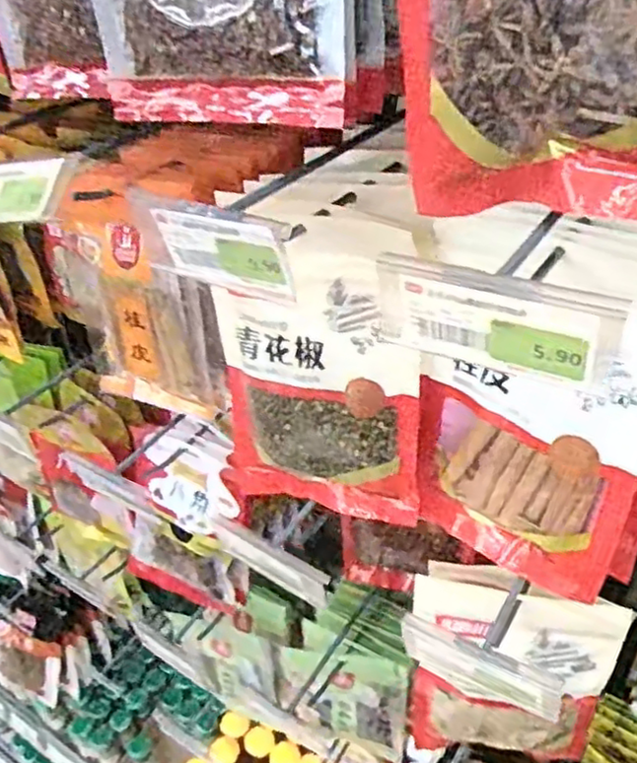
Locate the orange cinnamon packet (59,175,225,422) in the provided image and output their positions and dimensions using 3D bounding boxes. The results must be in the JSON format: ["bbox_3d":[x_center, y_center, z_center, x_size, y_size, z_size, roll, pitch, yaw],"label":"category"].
[{"bbox_3d":[-0.129,-0.059,0.518,0.111,0.183,0.034,17,42,28],"label":"orange cinnamon packet"}]

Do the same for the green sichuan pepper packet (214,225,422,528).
[{"bbox_3d":[-0.003,0.001,0.465,0.146,0.209,0.036,8,39,19],"label":"green sichuan pepper packet"}]

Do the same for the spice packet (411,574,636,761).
[{"bbox_3d":[0.151,0.236,0.543,0.154,0.208,0.052,5,38,15],"label":"spice packet"}]

